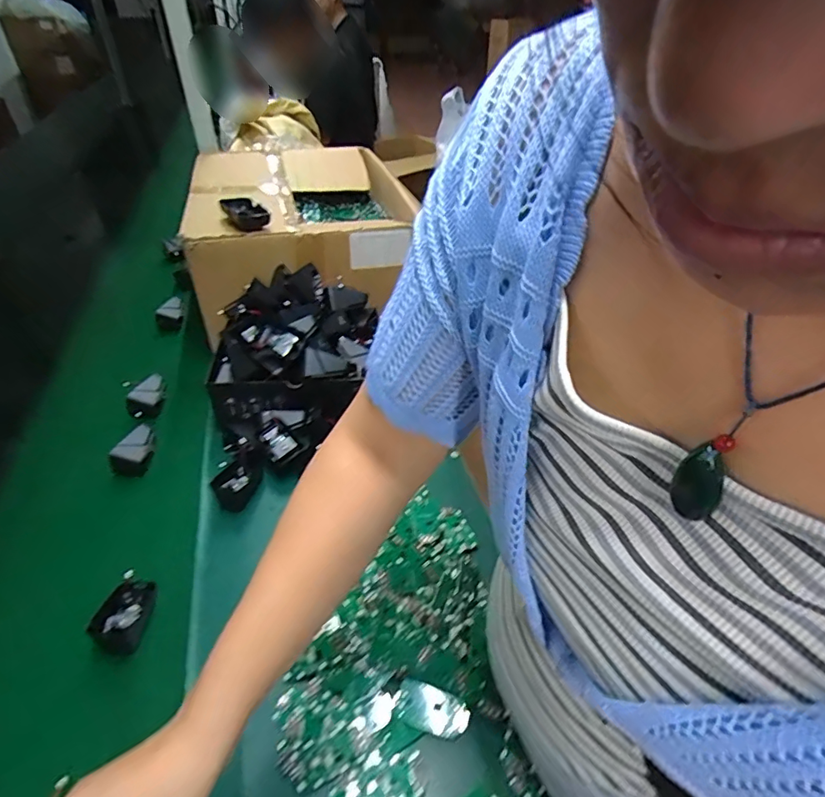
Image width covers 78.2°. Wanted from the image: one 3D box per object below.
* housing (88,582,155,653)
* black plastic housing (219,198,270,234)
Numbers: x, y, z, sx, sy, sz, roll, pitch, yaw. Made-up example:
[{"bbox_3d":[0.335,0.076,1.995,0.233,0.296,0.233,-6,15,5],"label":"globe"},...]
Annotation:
[{"bbox_3d":[-0.295,0.218,0.518,0.048,0.024,0.074,3,39,2],"label":"housing"},{"bbox_3d":[-0.265,-0.294,0.799,0.060,0.023,0.115,-16,42,-20],"label":"black plastic housing"}]

